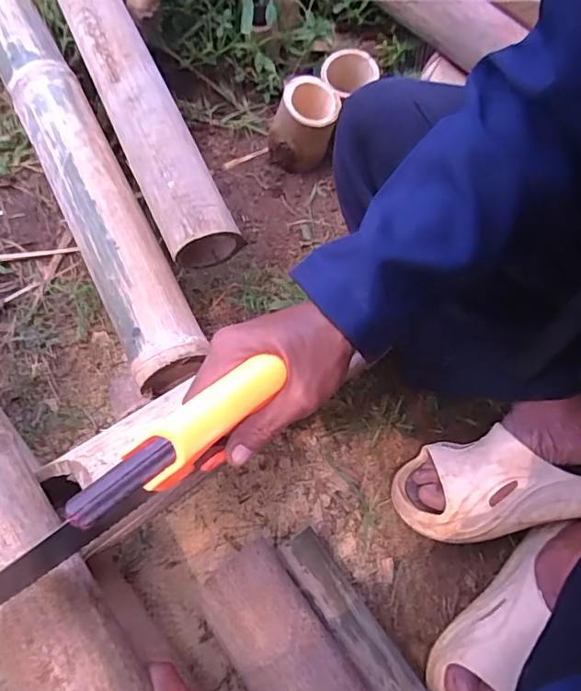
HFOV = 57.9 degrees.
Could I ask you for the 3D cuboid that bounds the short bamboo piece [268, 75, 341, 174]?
[{"bbox_3d":[0.018,-0.306,0.745,0.093,0.108,0.079,3,68,-2],"label":"short bamboo piece"}]

